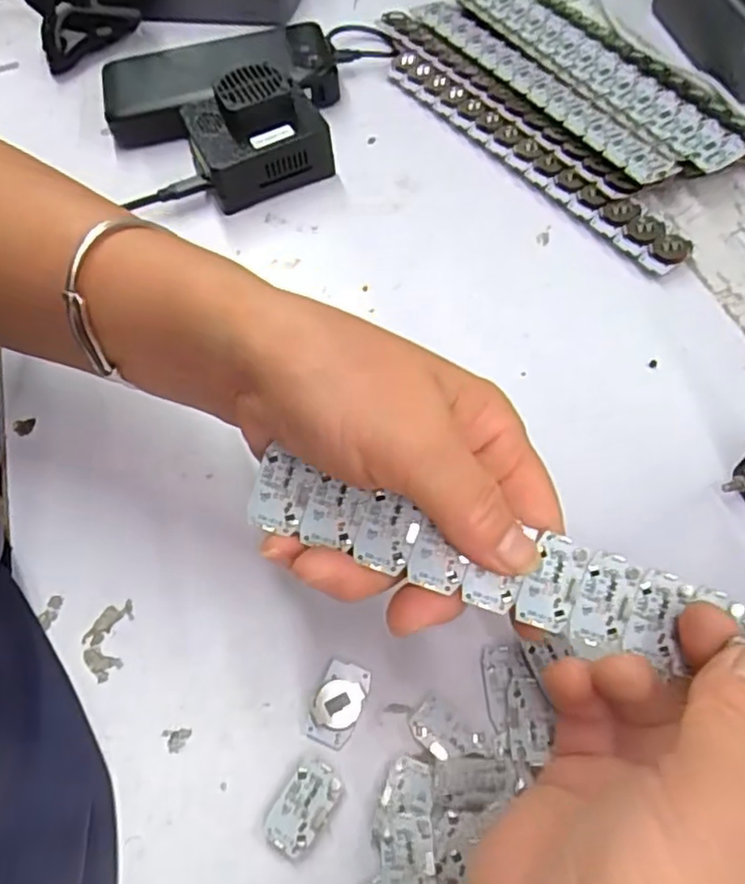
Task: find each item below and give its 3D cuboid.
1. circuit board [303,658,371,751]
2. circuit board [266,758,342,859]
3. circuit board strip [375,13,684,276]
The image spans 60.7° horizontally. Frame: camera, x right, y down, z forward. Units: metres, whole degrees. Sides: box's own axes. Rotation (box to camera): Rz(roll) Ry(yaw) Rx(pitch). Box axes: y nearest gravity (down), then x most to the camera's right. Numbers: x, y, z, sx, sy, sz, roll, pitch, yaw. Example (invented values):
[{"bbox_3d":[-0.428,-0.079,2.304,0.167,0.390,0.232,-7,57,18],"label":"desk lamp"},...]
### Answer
[{"bbox_3d":[-0.013,0.101,0.245,0.017,0.006,0.030,16,62,14],"label":"circuit board"},{"bbox_3d":[-0.025,0.131,0.229,0.019,0.005,0.031,26,65,18],"label":"circuit board"},{"bbox_3d":[0.081,-0.200,0.404,0.041,0.009,0.285,-37,62,5],"label":"circuit board strip"}]

